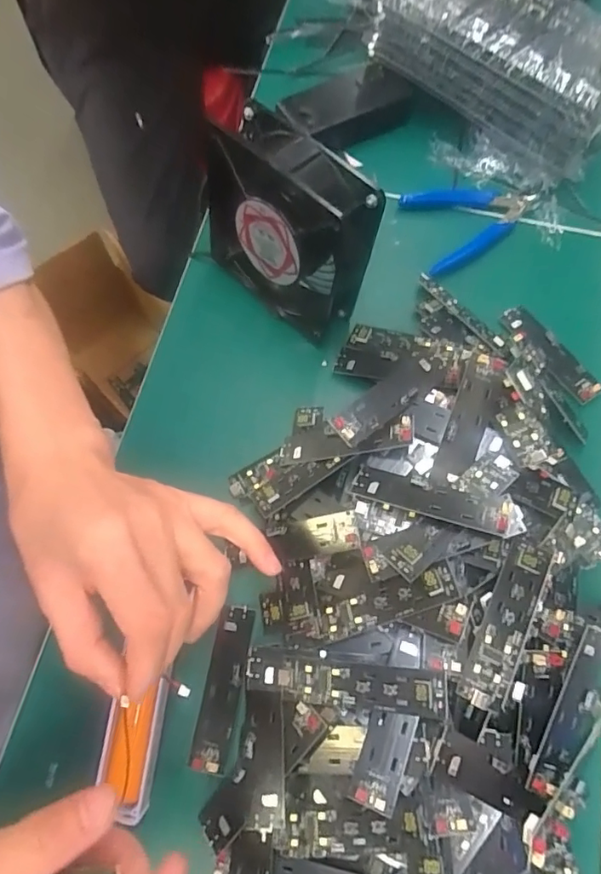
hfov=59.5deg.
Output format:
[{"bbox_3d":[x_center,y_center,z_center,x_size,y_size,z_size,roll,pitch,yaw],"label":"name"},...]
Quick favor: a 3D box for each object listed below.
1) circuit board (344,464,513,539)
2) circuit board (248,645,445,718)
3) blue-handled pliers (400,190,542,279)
[{"bbox_3d":[0.074,0.036,0.310,0.092,0.007,0.027,12,47,23],"label":"circuit board"},{"bbox_3d":[0.022,0.136,0.293,0.112,0.011,0.024,-1,69,20],"label":"circuit board"},{"bbox_3d":[0.147,-0.185,0.444,0.107,0.012,0.077,-17,71,-6],"label":"blue-handled pliers"}]

